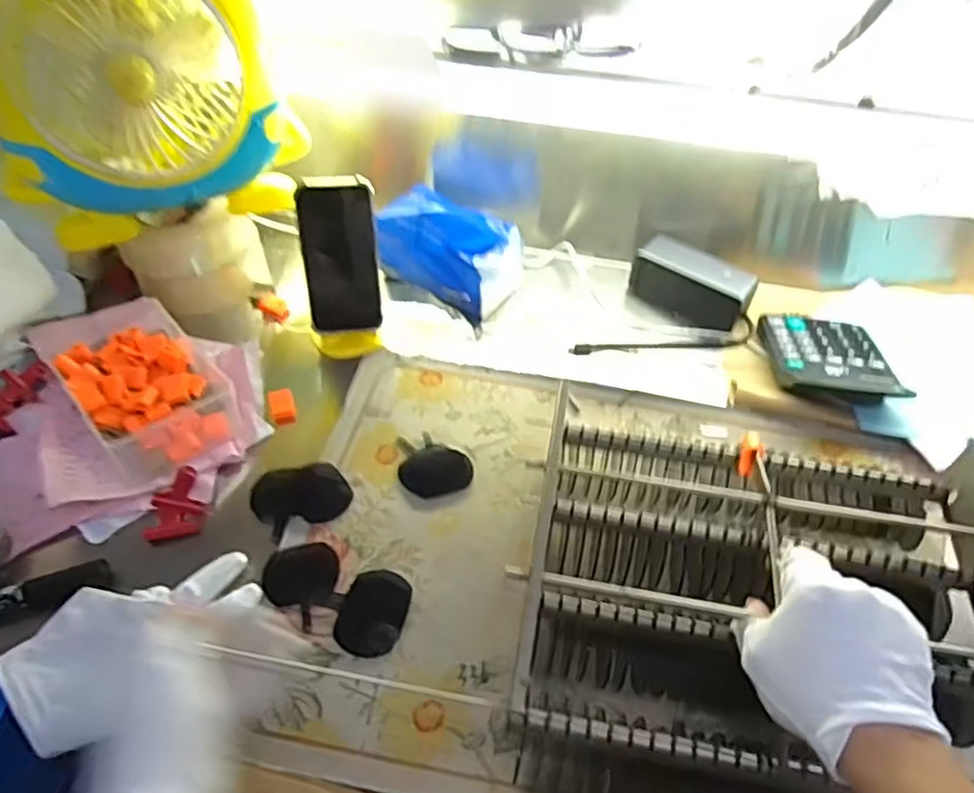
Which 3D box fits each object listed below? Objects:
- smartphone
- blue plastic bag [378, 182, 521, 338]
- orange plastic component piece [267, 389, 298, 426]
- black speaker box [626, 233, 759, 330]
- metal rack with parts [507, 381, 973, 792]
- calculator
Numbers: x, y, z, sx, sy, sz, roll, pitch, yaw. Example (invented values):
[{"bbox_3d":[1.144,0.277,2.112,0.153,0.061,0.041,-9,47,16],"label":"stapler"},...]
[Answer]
[{"bbox_3d":[-0.142,-0.134,0.665,0.070,0.143,0.012,-7,29,-13],"label":"smartphone"},{"bbox_3d":[-0.038,-0.165,0.747,0.153,0.080,0.102,35,56,25],"label":"blue plastic bag"},{"bbox_3d":[-0.192,0.010,0.634,0.022,0.022,0.025,-18,52,-17],"label":"orange plastic component piece"},{"bbox_3d":[0.226,-0.126,0.745,0.131,0.045,0.054,28,53,21],"label":"black speaker box"},{"bbox_3d":[0.187,0.138,0.463,0.313,0.110,0.236,8,49,5],"label":"metal rack with parts"},{"bbox_3d":[0.347,-0.043,0.692,0.118,0.017,0.126,1,49,-1],"label":"calculator"}]

